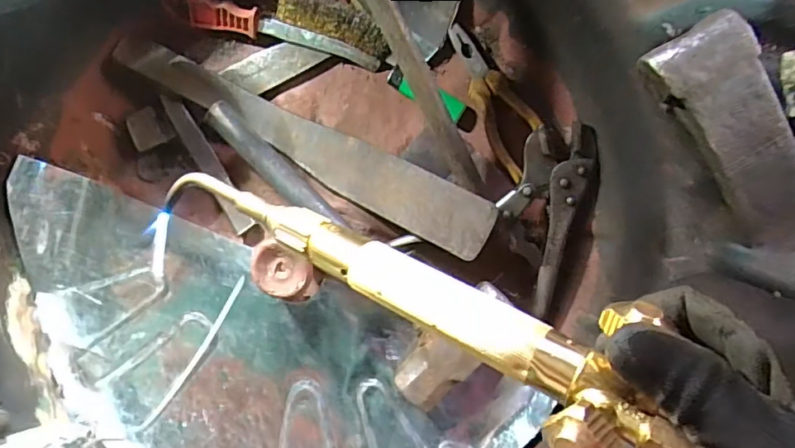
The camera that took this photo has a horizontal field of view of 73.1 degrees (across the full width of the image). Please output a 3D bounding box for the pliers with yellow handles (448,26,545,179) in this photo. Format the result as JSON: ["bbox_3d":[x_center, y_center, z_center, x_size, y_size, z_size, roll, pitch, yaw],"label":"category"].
[{"bbox_3d":[0.095,-0.119,0.503,0.046,0.020,0.153,-25,92,6],"label":"pliers with yellow handles"}]

